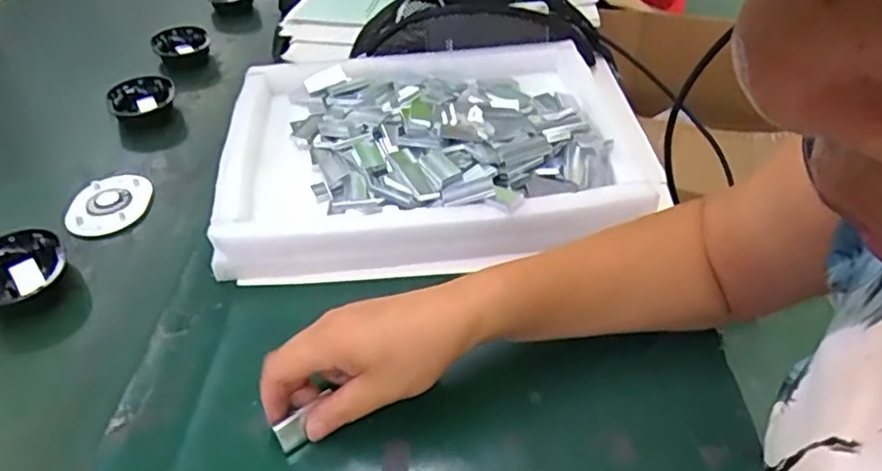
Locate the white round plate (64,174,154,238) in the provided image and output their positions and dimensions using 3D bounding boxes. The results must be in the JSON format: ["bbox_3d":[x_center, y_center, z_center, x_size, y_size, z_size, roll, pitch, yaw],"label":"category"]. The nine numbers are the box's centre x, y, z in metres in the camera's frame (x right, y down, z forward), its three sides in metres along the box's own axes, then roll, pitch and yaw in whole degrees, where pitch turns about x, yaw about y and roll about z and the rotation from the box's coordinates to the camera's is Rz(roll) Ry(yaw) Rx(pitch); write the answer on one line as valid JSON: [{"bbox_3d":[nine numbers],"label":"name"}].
[{"bbox_3d":[-0.306,-0.032,0.598,0.063,0.016,0.083,0,41,3],"label":"white round plate"}]

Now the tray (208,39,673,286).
[{"bbox_3d":[-0.008,-0.089,0.610,0.374,0.062,0.313,-5,41,-3],"label":"tray"}]

